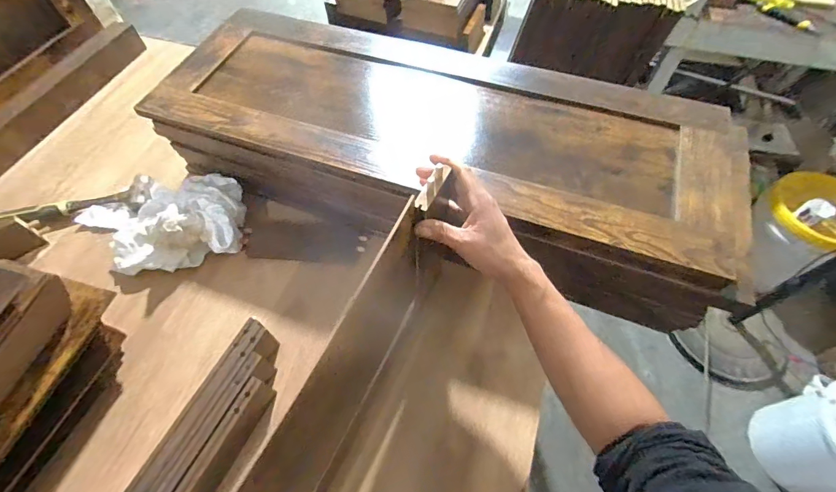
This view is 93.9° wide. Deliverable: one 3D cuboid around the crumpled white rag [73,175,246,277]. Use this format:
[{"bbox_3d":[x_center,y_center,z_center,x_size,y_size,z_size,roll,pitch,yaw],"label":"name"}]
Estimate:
[{"bbox_3d":[-0.425,-0.046,0.635,0.273,0.068,0.172,-10,58,-6],"label":"crumpled white rag"}]

